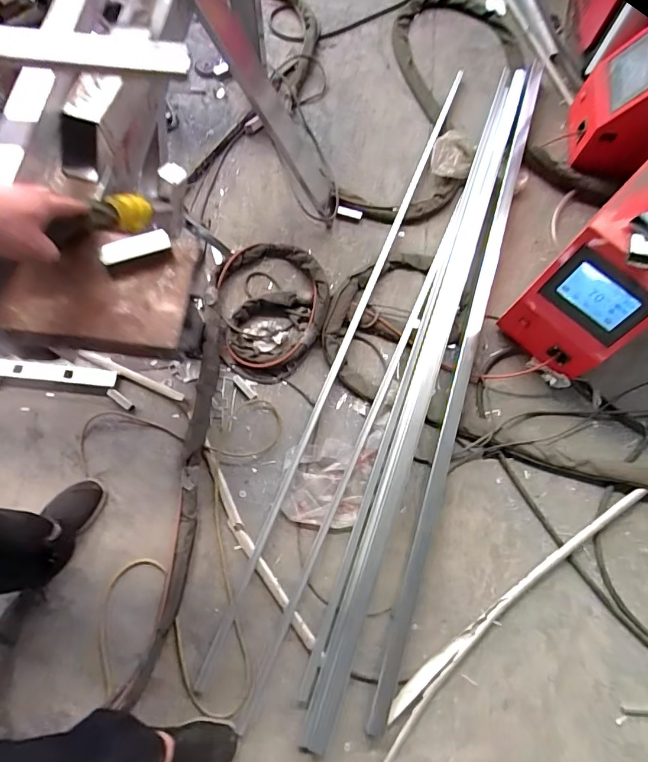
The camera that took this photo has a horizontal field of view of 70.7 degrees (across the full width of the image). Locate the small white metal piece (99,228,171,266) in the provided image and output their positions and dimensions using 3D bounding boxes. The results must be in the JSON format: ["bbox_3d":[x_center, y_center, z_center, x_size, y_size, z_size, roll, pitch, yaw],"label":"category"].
[{"bbox_3d":[-0.234,-0.165,0.563,0.085,0.020,0.020,-18,73,-6],"label":"small white metal piece"}]

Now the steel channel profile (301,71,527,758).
[{"bbox_3d":[0.271,-0.015,1.222,0.078,0.035,1.763,19,73,6],"label":"steel channel profile"}]

